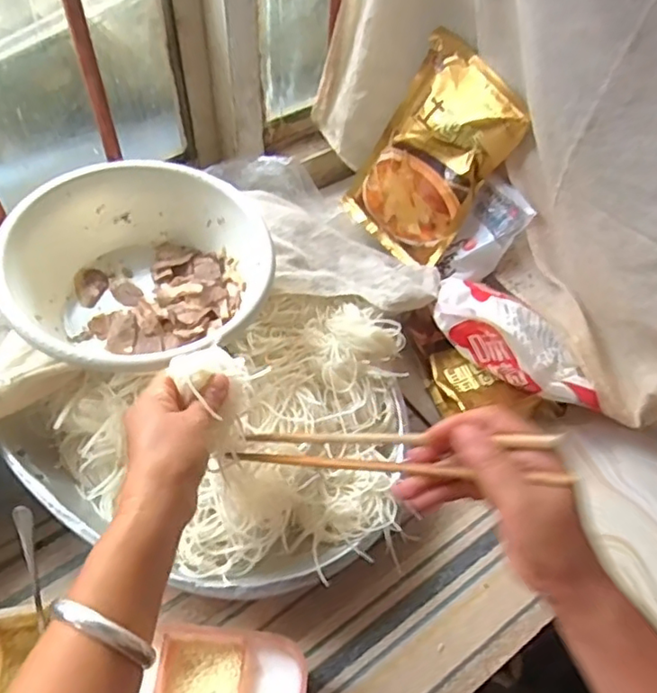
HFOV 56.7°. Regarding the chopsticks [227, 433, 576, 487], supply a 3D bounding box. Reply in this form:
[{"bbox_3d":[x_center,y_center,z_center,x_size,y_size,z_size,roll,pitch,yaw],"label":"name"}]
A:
[{"bbox_3d":[0.035,0.075,0.421,0.248,0.025,0.028,-5,44,36],"label":"chopsticks"}]

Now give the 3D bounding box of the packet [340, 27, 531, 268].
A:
[{"bbox_3d":[0.135,-0.249,0.804,0.046,0.258,0.183,-16,59,-49],"label":"packet"}]

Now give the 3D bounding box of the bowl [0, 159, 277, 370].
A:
[{"bbox_3d":[-0.189,-0.070,0.623,0.227,0.110,0.252,35,59,22],"label":"bowl"}]

